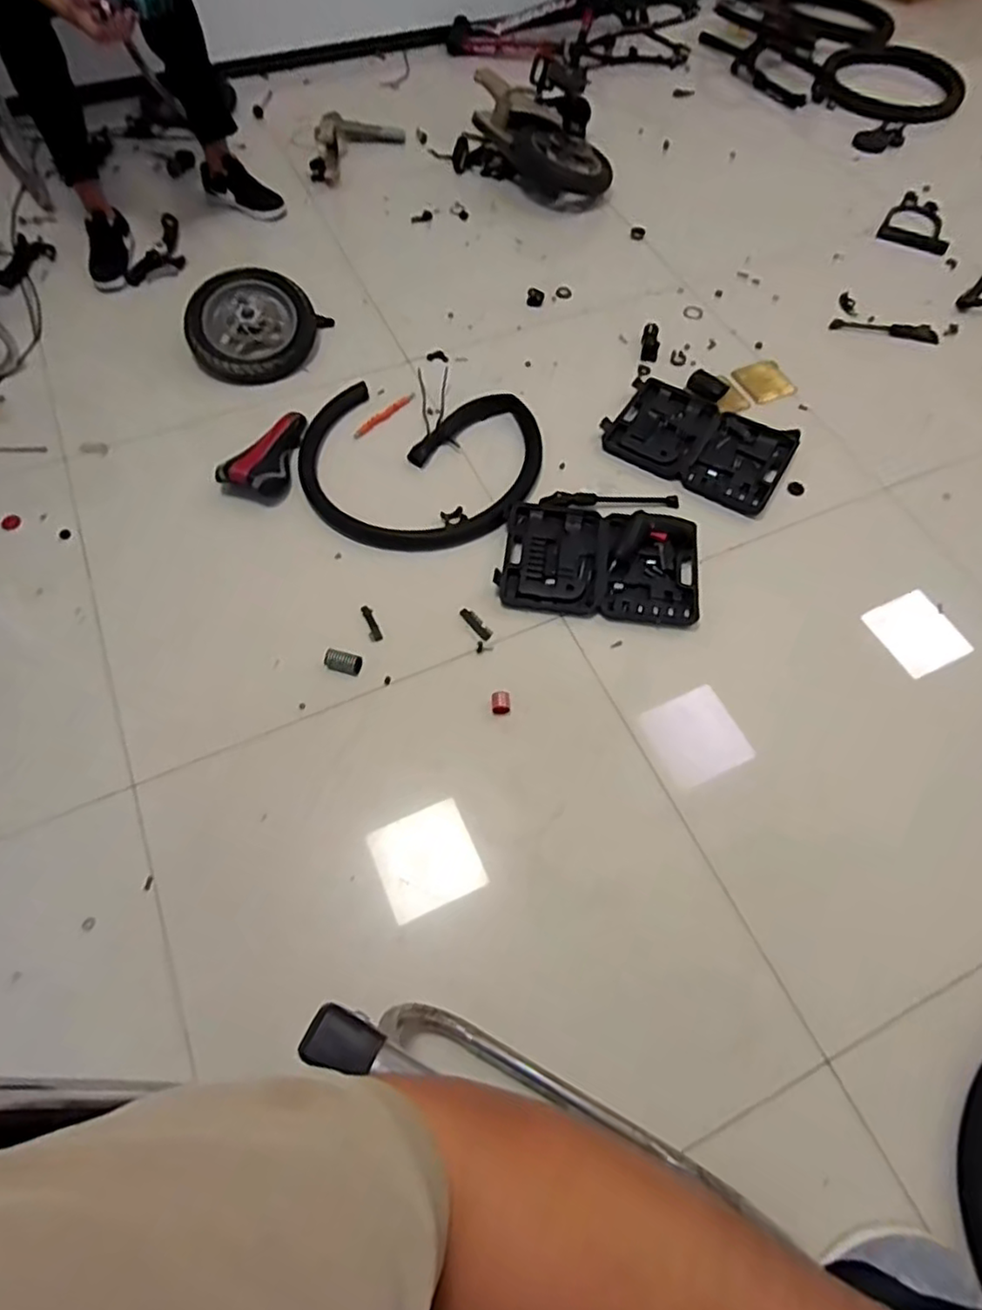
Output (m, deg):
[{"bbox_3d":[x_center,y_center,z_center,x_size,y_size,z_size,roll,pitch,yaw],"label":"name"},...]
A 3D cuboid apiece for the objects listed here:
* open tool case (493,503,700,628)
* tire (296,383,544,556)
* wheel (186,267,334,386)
[{"bbox_3d":[0.216,-0.194,1.282,0.383,0.040,0.264,9,62,3],"label":"open tool case"},{"bbox_3d":[-0.146,-0.414,1.405,0.509,0.040,0.442,1,62,-1],"label":"tire"},{"bbox_3d":[-0.573,-0.783,1.557,0.298,0.056,0.298,1,86,-10],"label":"wheel"}]

